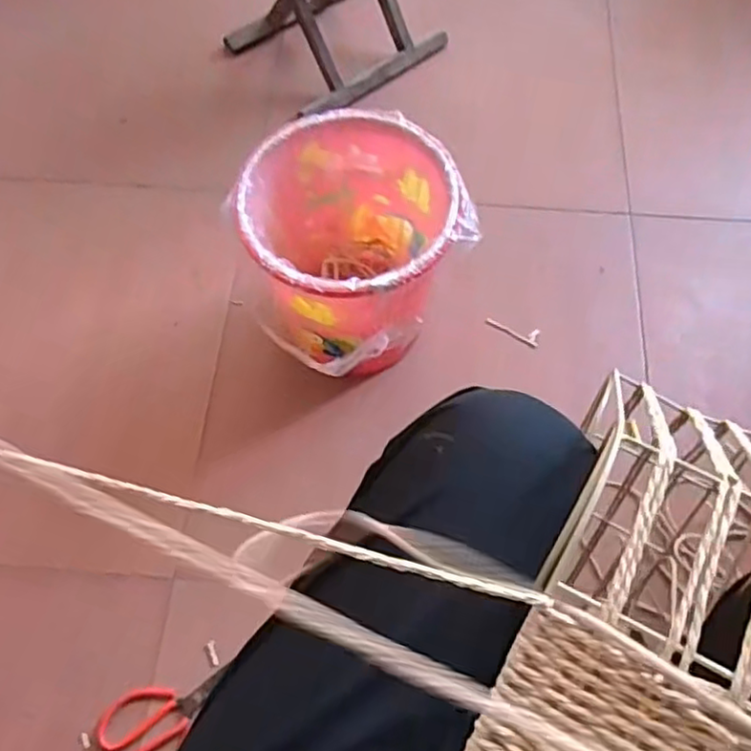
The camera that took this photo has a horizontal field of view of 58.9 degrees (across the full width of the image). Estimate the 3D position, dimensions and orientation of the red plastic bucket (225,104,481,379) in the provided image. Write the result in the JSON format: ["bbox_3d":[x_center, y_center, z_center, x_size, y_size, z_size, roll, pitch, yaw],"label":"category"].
[{"bbox_3d":[-0.024,-0.128,0.850,0.254,0.267,0.282,-14,65,-6],"label":"red plastic bucket"}]

